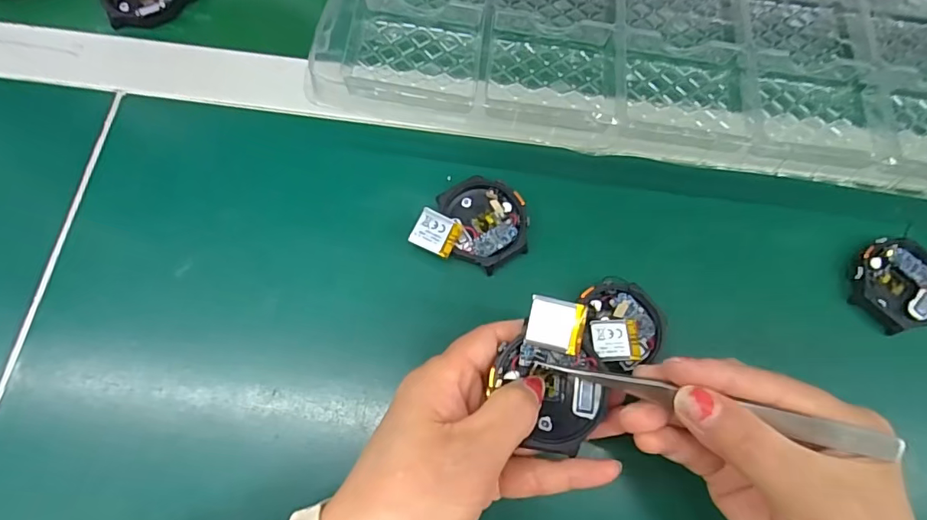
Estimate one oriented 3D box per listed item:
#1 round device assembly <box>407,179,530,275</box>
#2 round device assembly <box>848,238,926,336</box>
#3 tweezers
[{"bbox_3d":[0.007,-0.022,0.270,0.059,0.019,0.052,13,71,2],"label":"round device assembly"},{"bbox_3d":[0.253,0.011,0.270,0.068,0.010,0.049,-11,72,-6],"label":"round device assembly"},{"bbox_3d":[0.095,0.058,0.190,0.129,0.009,0.010,11,71,14],"label":"tweezers"}]

